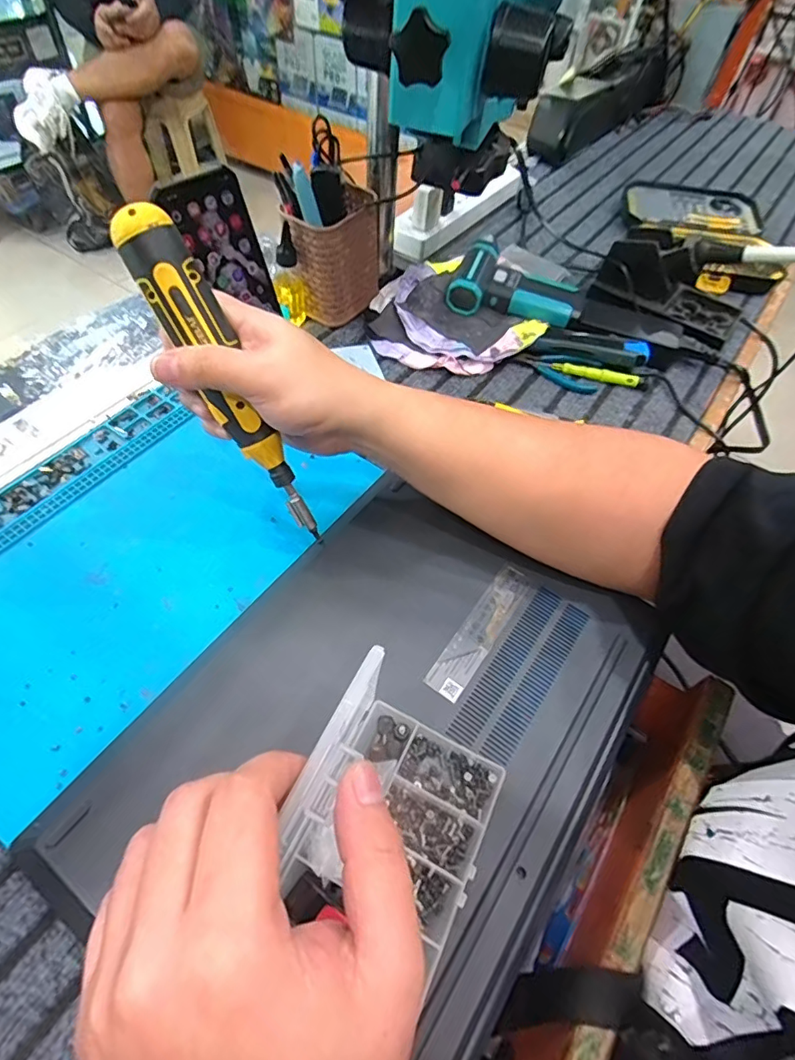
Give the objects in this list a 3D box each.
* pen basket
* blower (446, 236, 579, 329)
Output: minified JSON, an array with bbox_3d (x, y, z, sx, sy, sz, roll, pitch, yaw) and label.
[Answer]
[{"bbox_3d":[-0.062,-0.287,0.544,0.066,0.101,0.089,25,57,13],"label":"pen basket"},{"bbox_3d":[0.129,-0.263,0.560,0.139,0.036,0.080,15,56,6],"label":"blower"}]

